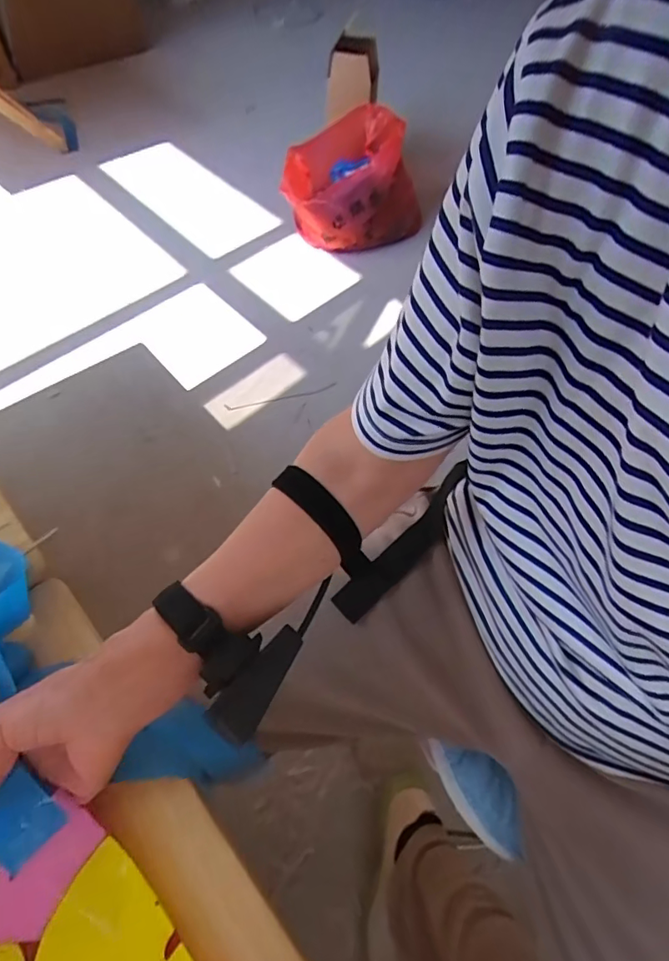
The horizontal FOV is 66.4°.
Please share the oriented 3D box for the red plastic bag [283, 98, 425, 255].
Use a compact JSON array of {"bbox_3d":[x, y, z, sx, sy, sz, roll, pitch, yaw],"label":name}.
[{"bbox_3d":[0.038,-0.879,1.491,0.385,0.297,0.251,-18,60,-14],"label":"red plastic bag"}]

